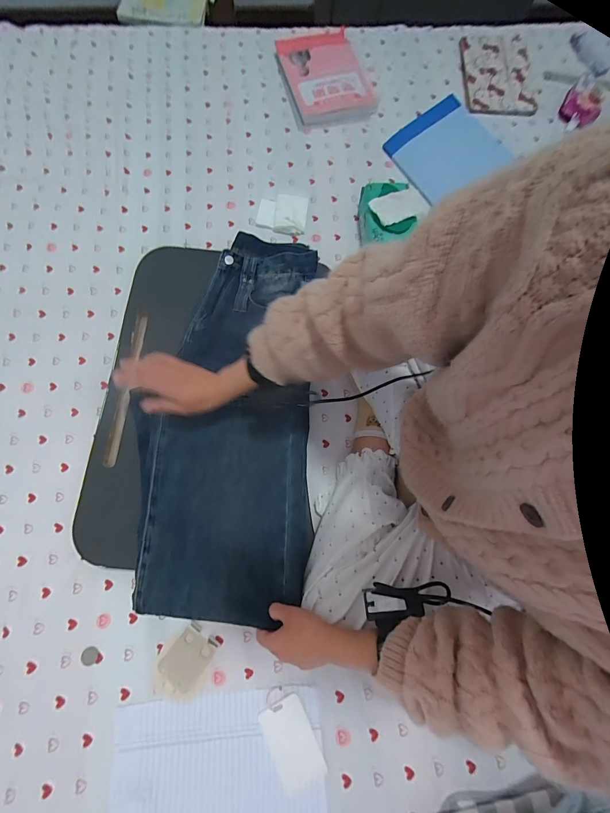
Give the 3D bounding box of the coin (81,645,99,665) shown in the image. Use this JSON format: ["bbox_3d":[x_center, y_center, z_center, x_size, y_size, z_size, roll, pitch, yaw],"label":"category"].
[{"bbox_3d":[-0.333,0.386,0.514,0.025,0.004,0.025,3,67,-6],"label":"coin"}]

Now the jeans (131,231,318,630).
[{"bbox_3d":[-0.124,-0.002,0.568,0.274,0.040,0.653,3,77,2],"label":"jeans"}]

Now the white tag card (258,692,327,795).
[{"bbox_3d":[-0.020,0.485,0.480,0.064,0.004,0.103,-25,72,-12],"label":"white tag card"}]

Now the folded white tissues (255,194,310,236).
[{"bbox_3d":[-0.049,-0.420,0.720,0.103,0.017,0.092,9,76,1],"label":"folded white tissues"}]

